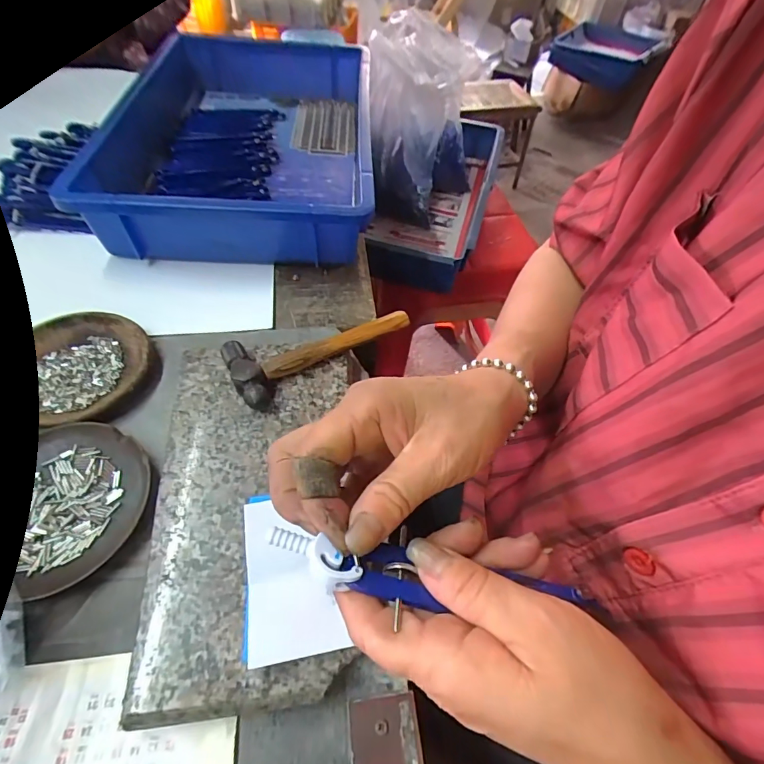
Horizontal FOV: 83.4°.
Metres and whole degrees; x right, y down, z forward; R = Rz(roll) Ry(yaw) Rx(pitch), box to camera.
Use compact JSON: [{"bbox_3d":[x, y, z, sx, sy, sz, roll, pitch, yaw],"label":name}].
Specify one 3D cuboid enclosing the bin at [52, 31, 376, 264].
[{"bbox_3d":[-0.168,-0.334,0.558,0.294,0.078,0.487,0,54,-3],"label":"bin"}]

